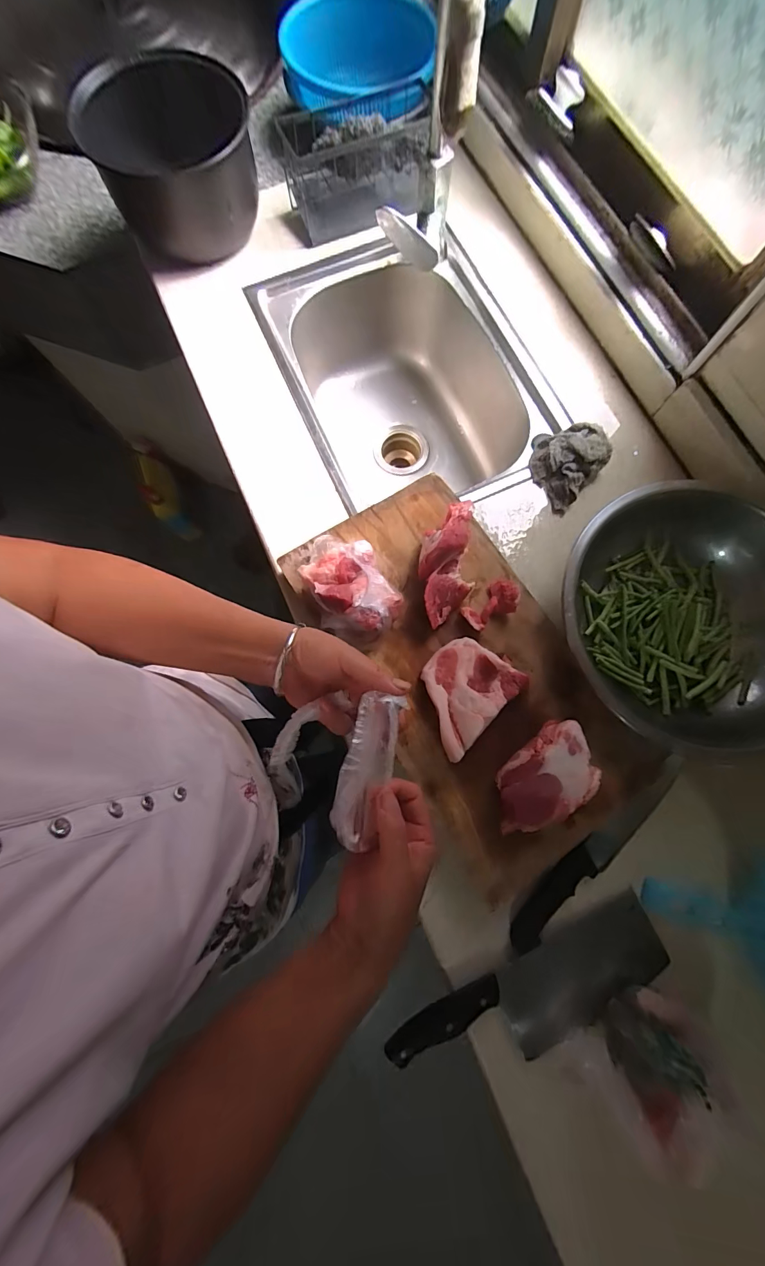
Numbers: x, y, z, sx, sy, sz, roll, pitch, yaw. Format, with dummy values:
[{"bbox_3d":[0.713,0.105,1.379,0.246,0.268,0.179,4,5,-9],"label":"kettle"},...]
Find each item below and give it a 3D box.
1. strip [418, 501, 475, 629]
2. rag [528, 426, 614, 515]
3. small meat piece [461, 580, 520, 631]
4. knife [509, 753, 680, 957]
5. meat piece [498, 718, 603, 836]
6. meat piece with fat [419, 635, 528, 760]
[{"bbox_3d":[0.071,-0.079,0.455,0.057,0.065,0.137,3,79,1],"label":"strip"},{"bbox_3d":[0.248,-0.229,0.538,0.083,0.046,0.107,41,82,8],"label":"rag"},{"bbox_3d":[0.127,-0.033,0.461,0.069,0.027,0.037,-31,80,-5],"label":"small meat piece"},{"bbox_3d":[0.249,0.249,0.454,0.277,0.028,0.035,-38,81,-7],"label":"knife"},{"bbox_3d":[0.165,0.151,0.410,0.119,0.057,0.068,-43,81,-7],"label":"meat piece"},{"bbox_3d":[0.084,0.063,0.435,0.088,0.049,0.111,44,82,8],"label":"meat piece with fat"}]

